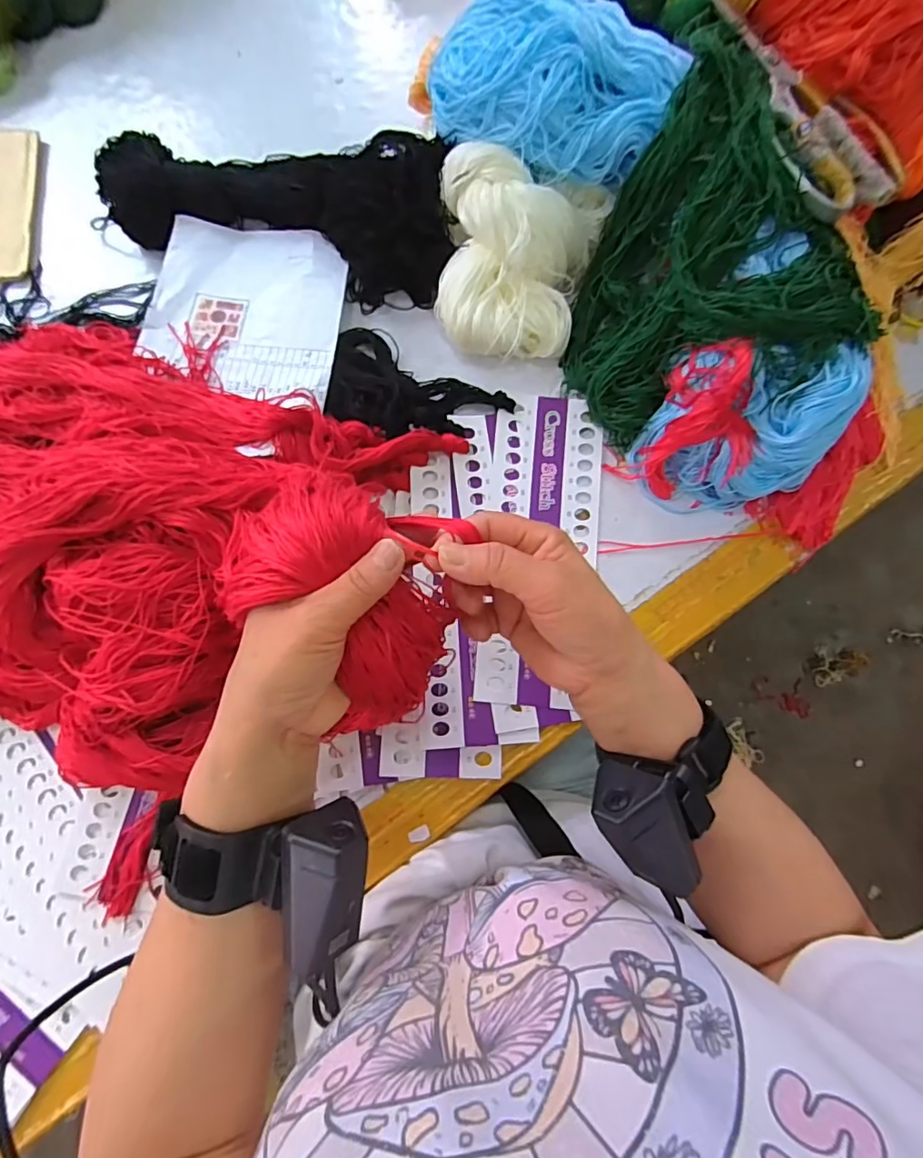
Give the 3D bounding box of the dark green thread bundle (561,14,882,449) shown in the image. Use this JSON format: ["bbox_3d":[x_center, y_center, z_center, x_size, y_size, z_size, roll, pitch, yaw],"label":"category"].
[{"bbox_3d":[0.167,-0.236,0.386,0.187,0.119,0.213,-16,80,-4],"label":"dark green thread bundle"}]

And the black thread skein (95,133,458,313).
[{"bbox_3d":[-0.153,-0.298,0.426,0.293,0.058,0.118,5,79,0],"label":"black thread skein"}]

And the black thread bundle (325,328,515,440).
[{"bbox_3d":[-0.042,-0.142,0.411,0.144,0.026,0.074,27,80,4],"label":"black thread bundle"}]

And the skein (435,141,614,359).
[{"bbox_3d":[0.043,-0.242,0.405,0.120,0.075,0.122,8,79,1],"label":"skein"}]

